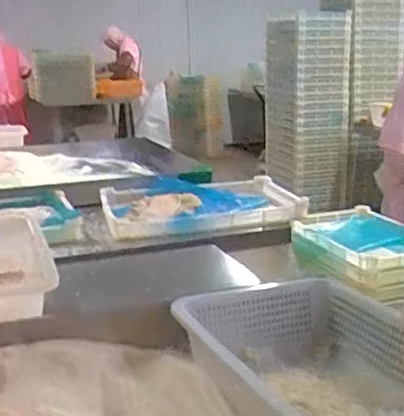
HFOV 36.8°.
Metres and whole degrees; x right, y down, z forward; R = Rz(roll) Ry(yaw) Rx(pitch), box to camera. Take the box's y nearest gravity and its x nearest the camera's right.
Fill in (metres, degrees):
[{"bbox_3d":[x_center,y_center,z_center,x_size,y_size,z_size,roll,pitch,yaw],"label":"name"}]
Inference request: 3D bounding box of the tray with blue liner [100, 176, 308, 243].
[{"bbox_3d":[-0.005,-0.011,1.934,0.603,0.075,0.500,-4,15,-15],"label":"tray with blue liner"}]

